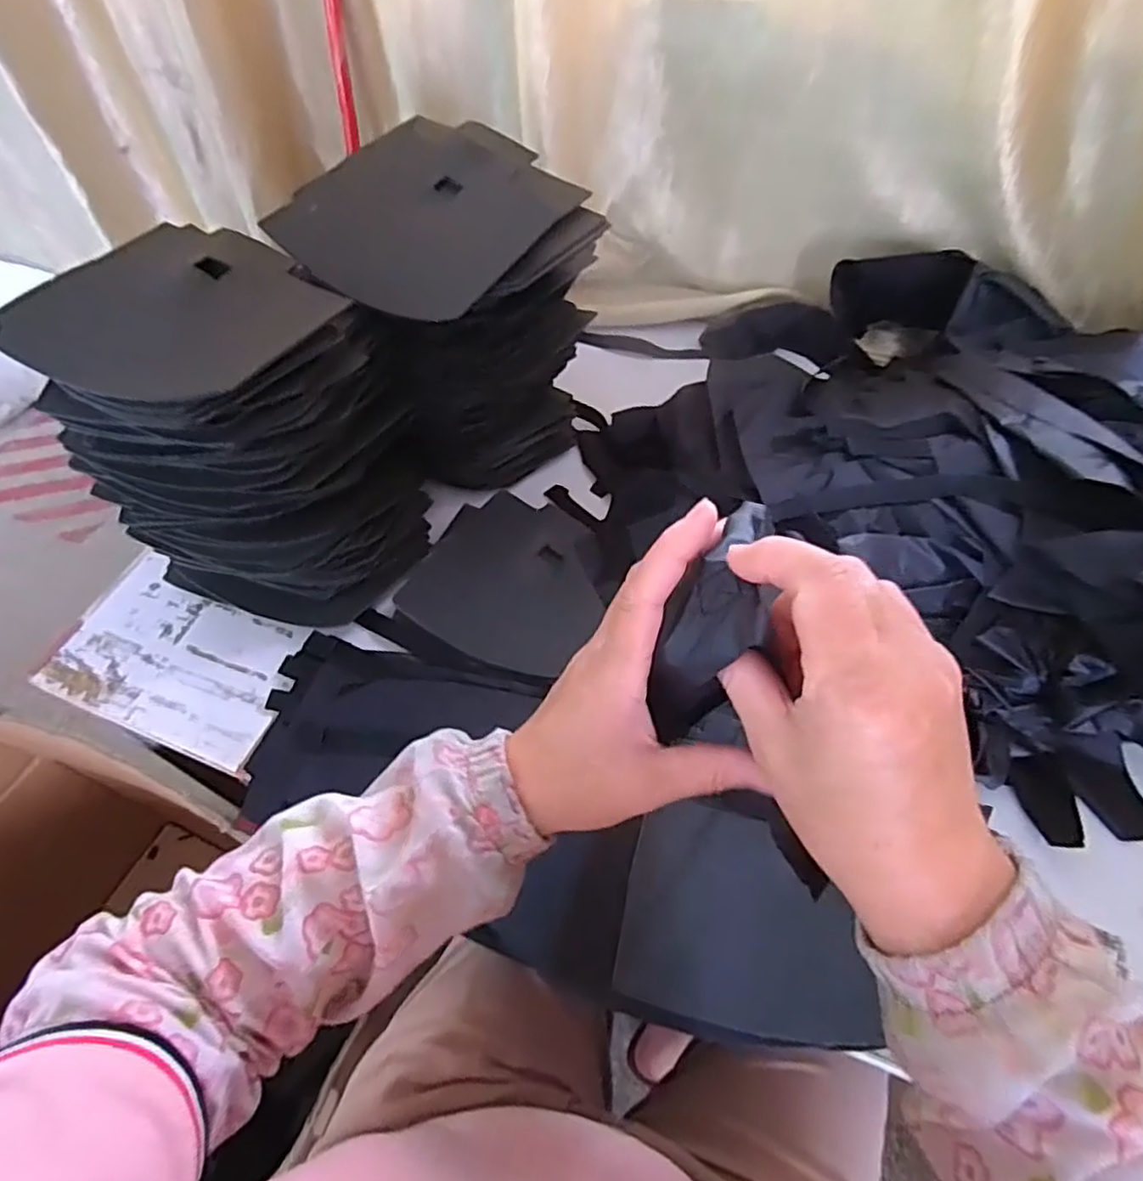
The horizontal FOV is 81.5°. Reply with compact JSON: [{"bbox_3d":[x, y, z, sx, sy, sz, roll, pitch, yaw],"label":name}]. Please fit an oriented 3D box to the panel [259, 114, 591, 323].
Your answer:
[{"bbox_3d":[-0.124,-0.336,0.587,0.209,0.014,0.228,35,70,16],"label":"panel"}]

